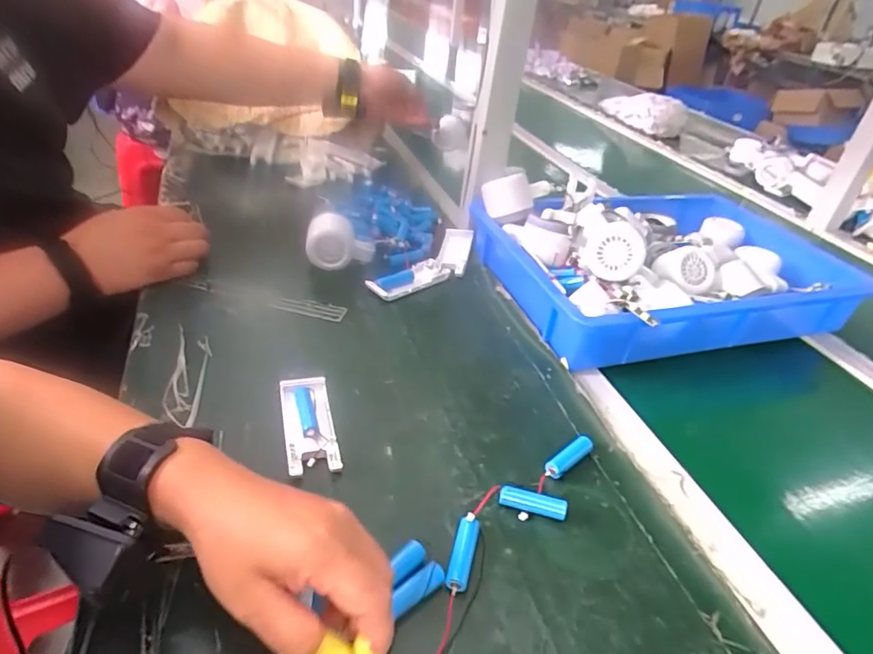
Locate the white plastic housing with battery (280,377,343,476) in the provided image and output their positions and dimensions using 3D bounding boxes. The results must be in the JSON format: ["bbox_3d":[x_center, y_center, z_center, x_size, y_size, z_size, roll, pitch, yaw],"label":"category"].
[{"bbox_3d":[-0.107,0.082,0.442,0.040,0.021,0.102,-6,37,-17],"label":"white plastic housing with battery"}]

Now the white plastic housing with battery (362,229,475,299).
[{"bbox_3d":[-0.005,-0.075,0.670,0.057,0.039,0.184,27,40,26],"label":"white plastic housing with battery"}]

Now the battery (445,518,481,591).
[{"bbox_3d":[0.018,0.154,0.360,0.015,0.016,0.047,13,36,8],"label":"battery"}]

